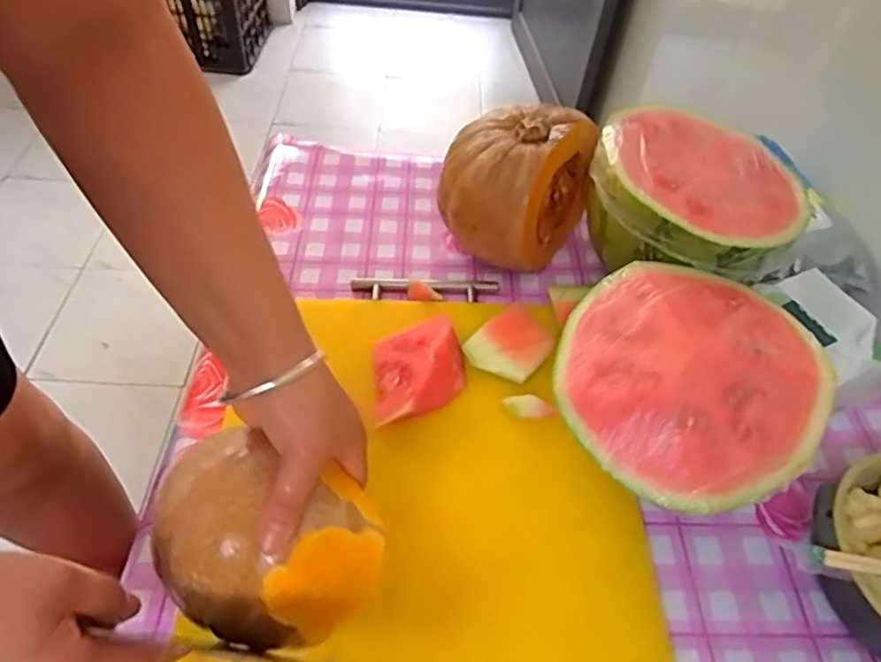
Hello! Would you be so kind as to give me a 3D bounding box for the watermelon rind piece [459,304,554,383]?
[{"bbox_3d":[0.066,0.014,0.578,0.064,0.018,0.081,30,55,19],"label":"watermelon rind piece"}]

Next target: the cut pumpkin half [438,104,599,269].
[{"bbox_3d":[0.074,-0.146,0.637,0.124,0.143,0.158,33,55,20],"label":"cut pumpkin half"}]

